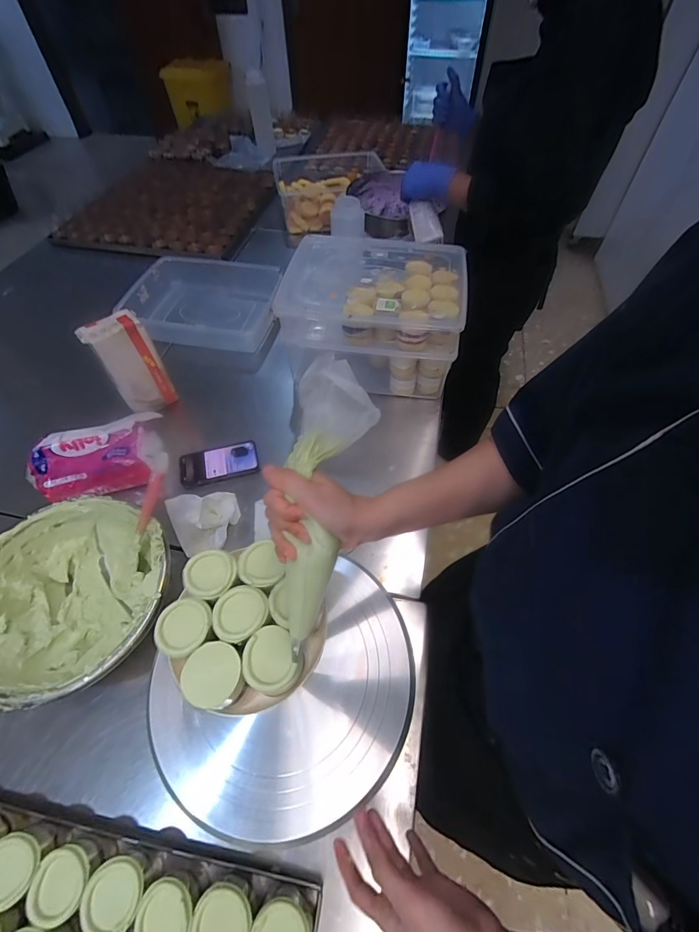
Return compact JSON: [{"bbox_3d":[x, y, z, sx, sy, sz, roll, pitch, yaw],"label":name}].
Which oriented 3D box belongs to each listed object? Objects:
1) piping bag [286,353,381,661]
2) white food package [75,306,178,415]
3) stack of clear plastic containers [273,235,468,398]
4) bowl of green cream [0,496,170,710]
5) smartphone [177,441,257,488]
[{"bbox_3d":[-0.025,0.023,0.390,0.086,0.099,0.300,5,67,3],"label":"piping bag"},{"bbox_3d":[-0.429,-0.191,0.782,0.065,0.208,0.103,36,63,23],"label":"white food package"},{"bbox_3d":[0.051,-0.323,0.859,0.355,0.203,0.277,7,56,5],"label":"stack of clear plastic containers"},{"bbox_3d":[-0.385,0.192,0.563,0.256,0.112,0.257,0,55,0],"label":"bowl of green cream"},{"bbox_3d":[-0.251,-0.005,0.750,0.144,0.015,0.074,-14,56,-9],"label":"smartphone"}]

